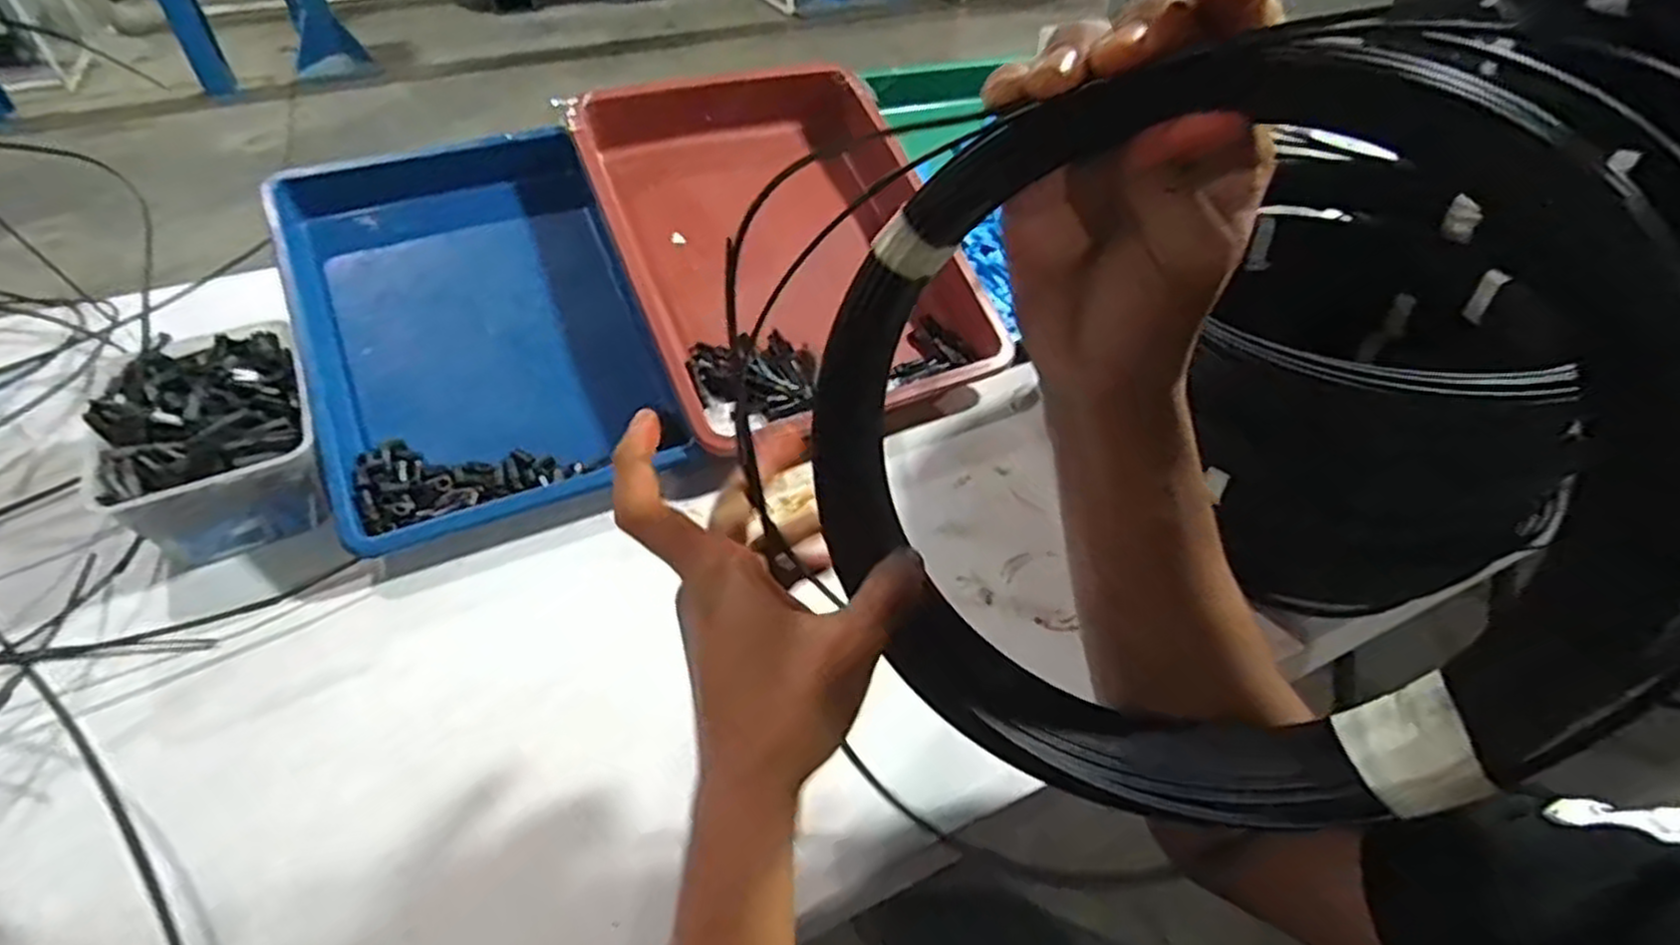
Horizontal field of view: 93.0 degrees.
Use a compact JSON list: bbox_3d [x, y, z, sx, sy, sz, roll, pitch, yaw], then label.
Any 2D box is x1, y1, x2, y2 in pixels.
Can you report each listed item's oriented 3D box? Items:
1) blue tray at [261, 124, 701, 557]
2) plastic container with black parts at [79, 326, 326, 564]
[{"bbox_3d":[-0.269,-0.118,0.594,0.231,0.050,0.330,-18,70,-21],"label":"blue tray"},{"bbox_3d":[-0.421,-0.023,0.542,0.119,0.078,0.168,-26,49,-25],"label":"plastic container with black parts"}]

